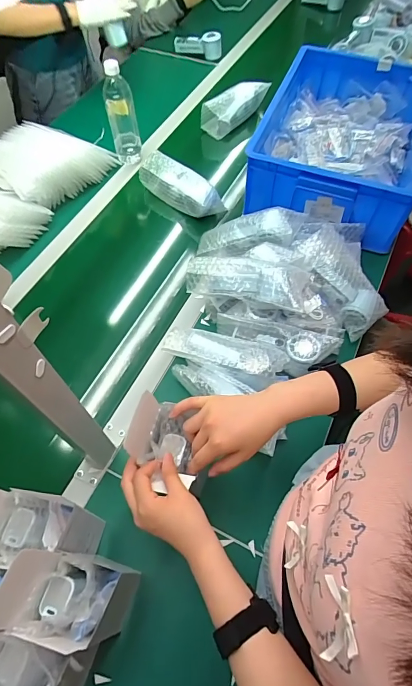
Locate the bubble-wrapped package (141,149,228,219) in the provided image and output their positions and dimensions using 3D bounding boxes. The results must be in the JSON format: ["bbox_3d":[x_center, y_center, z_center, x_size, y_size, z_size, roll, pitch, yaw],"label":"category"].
[{"bbox_3d":[-0.061,-0.367,0.907,0.213,0.079,0.060,35,65,19],"label":"bubble-wrapped package"}]

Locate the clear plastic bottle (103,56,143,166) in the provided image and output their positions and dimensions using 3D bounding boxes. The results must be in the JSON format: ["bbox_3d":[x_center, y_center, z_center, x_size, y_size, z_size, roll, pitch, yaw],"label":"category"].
[{"bbox_3d":[-0.198,-0.530,0.933,0.079,0.255,0.062,-12,60,-7],"label":"clear plastic bottle"}]

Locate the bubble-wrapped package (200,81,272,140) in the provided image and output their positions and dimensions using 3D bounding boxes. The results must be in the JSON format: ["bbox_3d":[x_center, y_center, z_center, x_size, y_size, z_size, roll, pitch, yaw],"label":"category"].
[{"bbox_3d":[0.083,-0.638,1.061,0.050,0.123,0.221,41,67,21],"label":"bubble-wrapped package"}]

